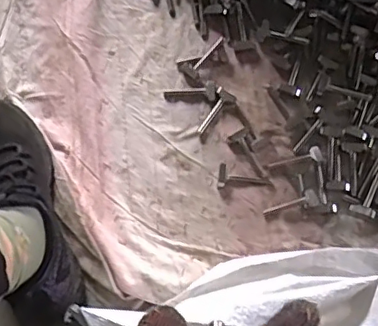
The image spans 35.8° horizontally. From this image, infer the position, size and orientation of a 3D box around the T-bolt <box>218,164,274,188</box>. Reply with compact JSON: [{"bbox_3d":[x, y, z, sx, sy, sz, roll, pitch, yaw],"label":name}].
[{"bbox_3d":[0.063,0.018,0.650,0.060,0.008,0.025,8,73,2],"label":"T-bolt"}]

